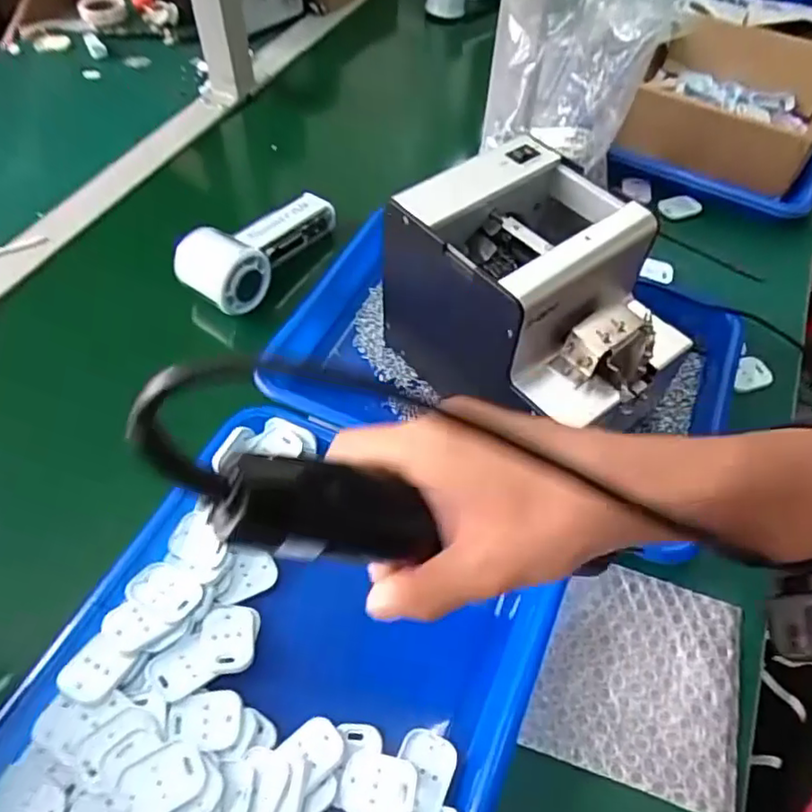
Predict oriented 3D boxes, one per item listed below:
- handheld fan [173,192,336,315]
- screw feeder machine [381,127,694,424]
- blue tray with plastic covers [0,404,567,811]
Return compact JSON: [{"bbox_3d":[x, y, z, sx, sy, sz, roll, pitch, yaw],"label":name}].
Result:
[{"bbox_3d":[-0.133,-0.147,0.547,0.067,0.048,0.145,26,57,16],"label":"handheld fan"},{"bbox_3d":[0.089,-0.066,0.434,0.125,0.147,0.176,-34,62,-23],"label":"screw feeder machine"},{"bbox_3d":[-0.074,0.169,0.337,0.250,0.033,0.311,23,57,14],"label":"blue tray with plastic covers"}]

